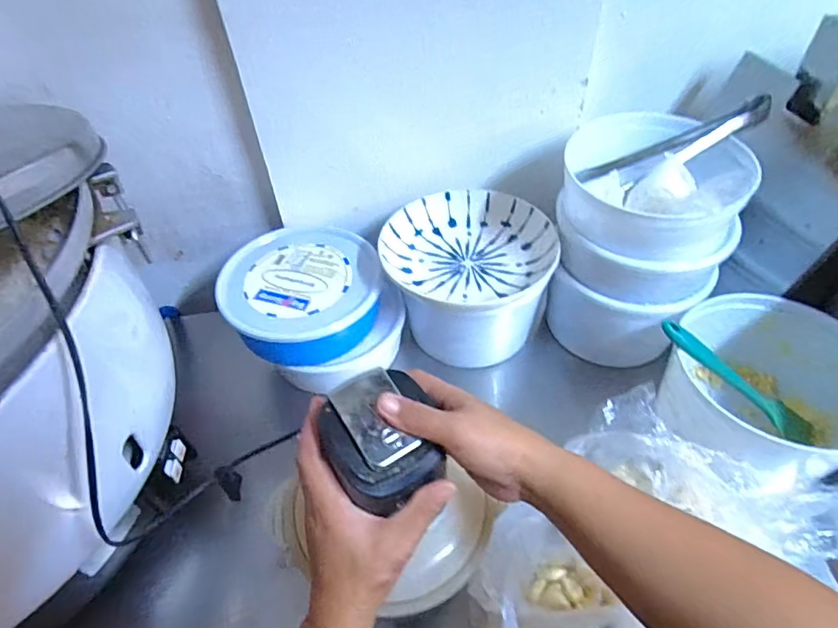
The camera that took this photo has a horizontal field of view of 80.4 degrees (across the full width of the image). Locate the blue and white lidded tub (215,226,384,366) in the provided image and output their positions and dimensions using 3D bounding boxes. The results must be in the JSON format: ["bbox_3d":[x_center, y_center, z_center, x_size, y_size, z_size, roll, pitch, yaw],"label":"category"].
[{"bbox_3d":[-0.155,-0.028,0.674,0.197,0.076,0.188,-2,46,2],"label":"blue and white lidded tub"}]

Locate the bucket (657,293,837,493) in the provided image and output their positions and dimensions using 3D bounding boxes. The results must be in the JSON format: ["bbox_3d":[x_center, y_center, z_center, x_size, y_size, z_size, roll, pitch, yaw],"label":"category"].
[{"bbox_3d":[0.393,0.097,0.575,0.191,0.140,0.187,-2,46,2],"label":"bucket"}]

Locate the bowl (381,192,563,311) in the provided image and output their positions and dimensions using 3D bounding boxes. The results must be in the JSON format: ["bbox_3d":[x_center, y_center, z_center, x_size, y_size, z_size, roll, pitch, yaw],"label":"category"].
[{"bbox_3d":[0.061,-0.089,0.650,0.213,0.043,0.185,-10,47,-6],"label":"bowl"}]

